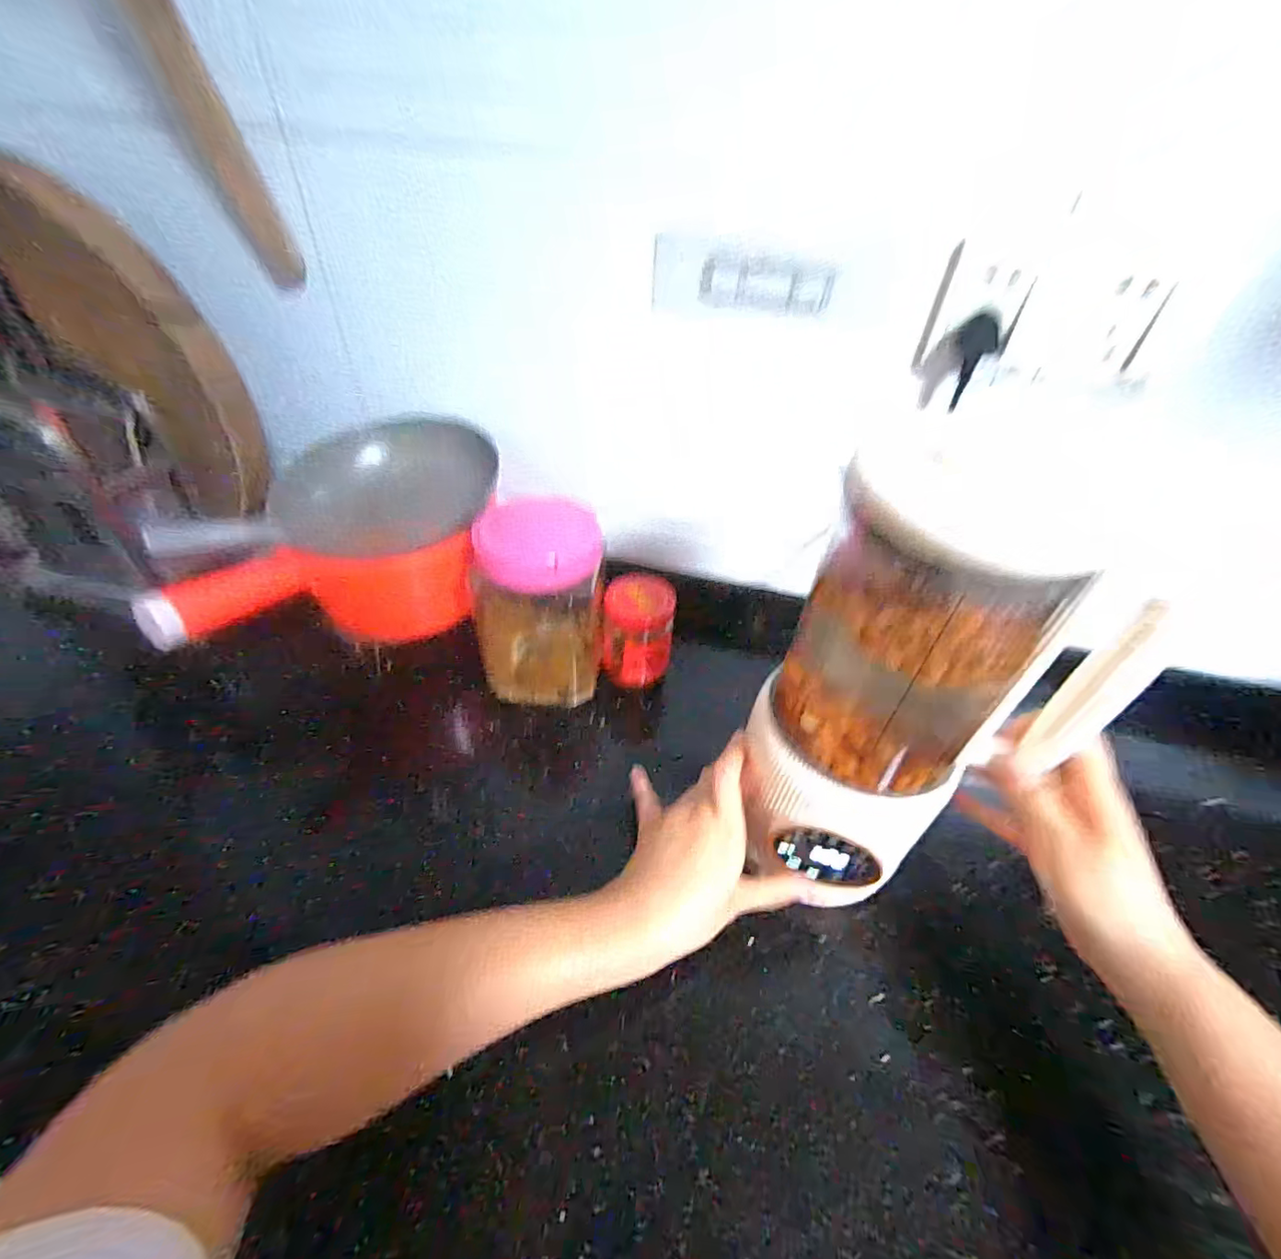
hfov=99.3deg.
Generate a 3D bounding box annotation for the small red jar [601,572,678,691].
[{"bbox_3d":[-0.002,0.002,0.539,0.066,0.093,0.062,7,44,3],"label":"small red jar"}]

